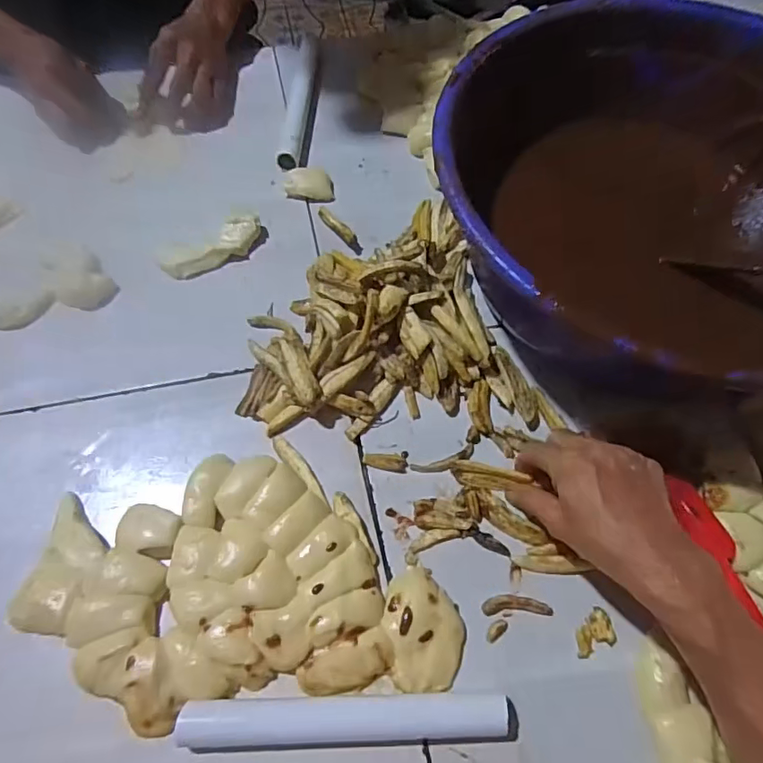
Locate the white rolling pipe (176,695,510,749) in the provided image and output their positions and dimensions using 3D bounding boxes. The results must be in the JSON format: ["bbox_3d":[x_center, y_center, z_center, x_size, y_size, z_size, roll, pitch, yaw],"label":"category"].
[{"bbox_3d":[-0.023,0.229,0.348,0.212,0.026,0.027,0,62,-2],"label":"white rolling pipe"}]

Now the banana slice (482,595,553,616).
[{"bbox_3d":[0.103,0.170,0.393,0.052,0.006,0.014,1,62,-1],"label":"banana slice"}]

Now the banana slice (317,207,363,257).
[{"bbox_3d":[-0.044,-0.163,0.557,0.013,0.013,0.068,-36,69,-19],"label":"banana slice"}]

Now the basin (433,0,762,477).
[{"bbox_3d":[0.253,-0.157,0.478,0.414,0.143,0.401,1,62,-1],"label":"basin"}]

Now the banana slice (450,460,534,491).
[{"bbox_3d":[0.090,0.080,0.431,0.064,0.010,0.019,7,62,12],"label":"banana slice"}]

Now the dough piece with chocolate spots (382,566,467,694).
[{"bbox_3d":[0.031,0.178,0.376,0.055,0.015,0.081,-9,63,-7],"label":"dough piece with chocolate spots"}]

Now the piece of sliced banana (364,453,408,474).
[{"bbox_3d":[0.003,0.067,0.439,0.038,0.009,0.015,13,63,5],"label":"piece of sliced banana"}]

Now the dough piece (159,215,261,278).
[{"bbox_3d":[-0.170,-0.138,0.530,0.107,0.028,0.030,-27,66,-15],"label":"dough piece"}]

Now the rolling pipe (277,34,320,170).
[{"bbox_3d":[-0.101,-0.345,0.637,0.030,0.022,0.233,3,62,0],"label":"rolling pipe"}]

